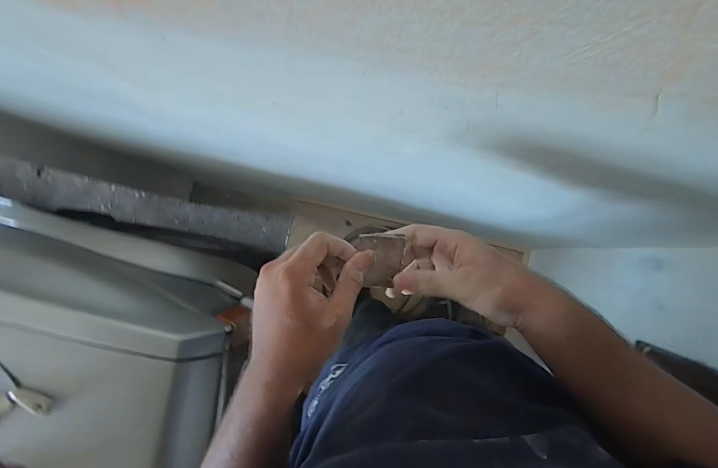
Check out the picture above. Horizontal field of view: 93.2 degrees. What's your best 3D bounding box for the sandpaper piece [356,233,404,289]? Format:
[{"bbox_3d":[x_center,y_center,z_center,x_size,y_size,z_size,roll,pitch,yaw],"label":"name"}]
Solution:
[{"bbox_3d":[0.020,0.026,0.328,0.046,0.004,0.054,0,103,-17],"label":"sandpaper piece"}]

